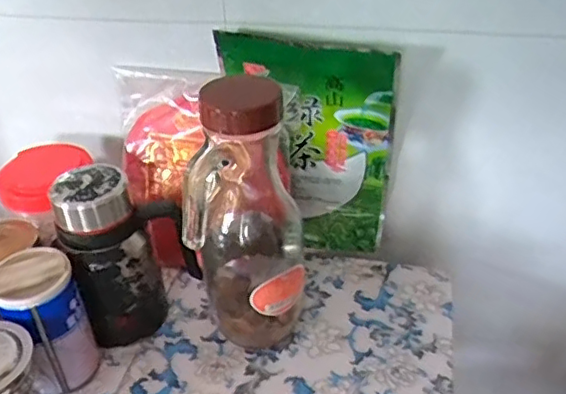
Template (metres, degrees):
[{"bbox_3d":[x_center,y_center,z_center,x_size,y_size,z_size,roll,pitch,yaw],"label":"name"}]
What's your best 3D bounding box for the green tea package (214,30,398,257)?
[{"bbox_3d":[0.025,-0.048,0.624,0.167,0.248,0.034,7,41,11],"label":"green tea package"}]

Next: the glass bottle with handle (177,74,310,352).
[{"bbox_3d":[-0.028,0.016,0.529,0.086,0.258,0.124,0,36,3],"label":"glass bottle with handle"}]

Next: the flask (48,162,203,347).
[{"bbox_3d":[-0.153,0.056,0.563,0.091,0.166,0.073,-15,38,-17],"label":"flask"}]

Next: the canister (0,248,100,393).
[{"bbox_3d":[-0.206,0.112,0.527,0.064,0.126,0.065,-25,42,-29],"label":"canister"}]

